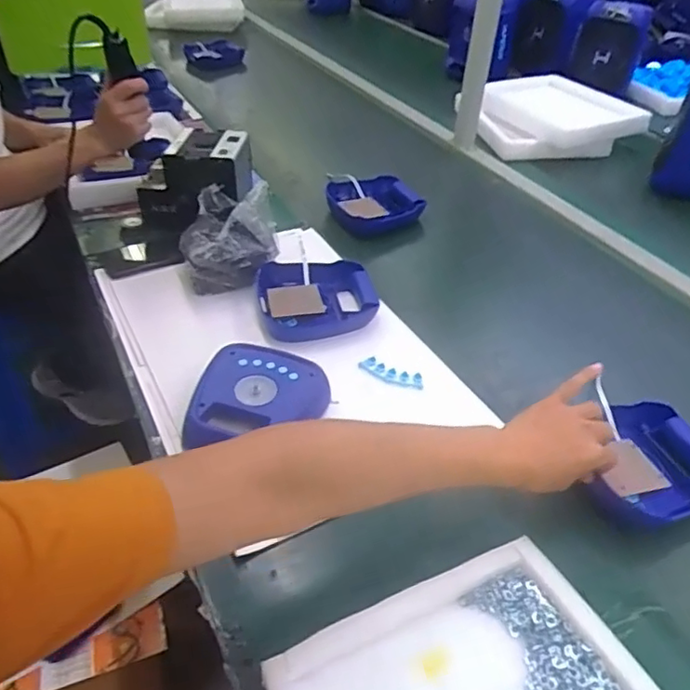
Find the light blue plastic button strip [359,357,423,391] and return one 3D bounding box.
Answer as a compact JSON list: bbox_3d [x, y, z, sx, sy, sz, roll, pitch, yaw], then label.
[{"bbox_3d":[0.066,0.041,0.827,0.092,0.010,0.031,17,42,15],"label":"light blue plastic button strip"}]

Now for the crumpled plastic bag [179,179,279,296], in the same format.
[{"bbox_3d":[-0.187,-0.170,0.949,0.148,0.123,0.141,-4,41,-9],"label":"crumpled plastic bag"}]

